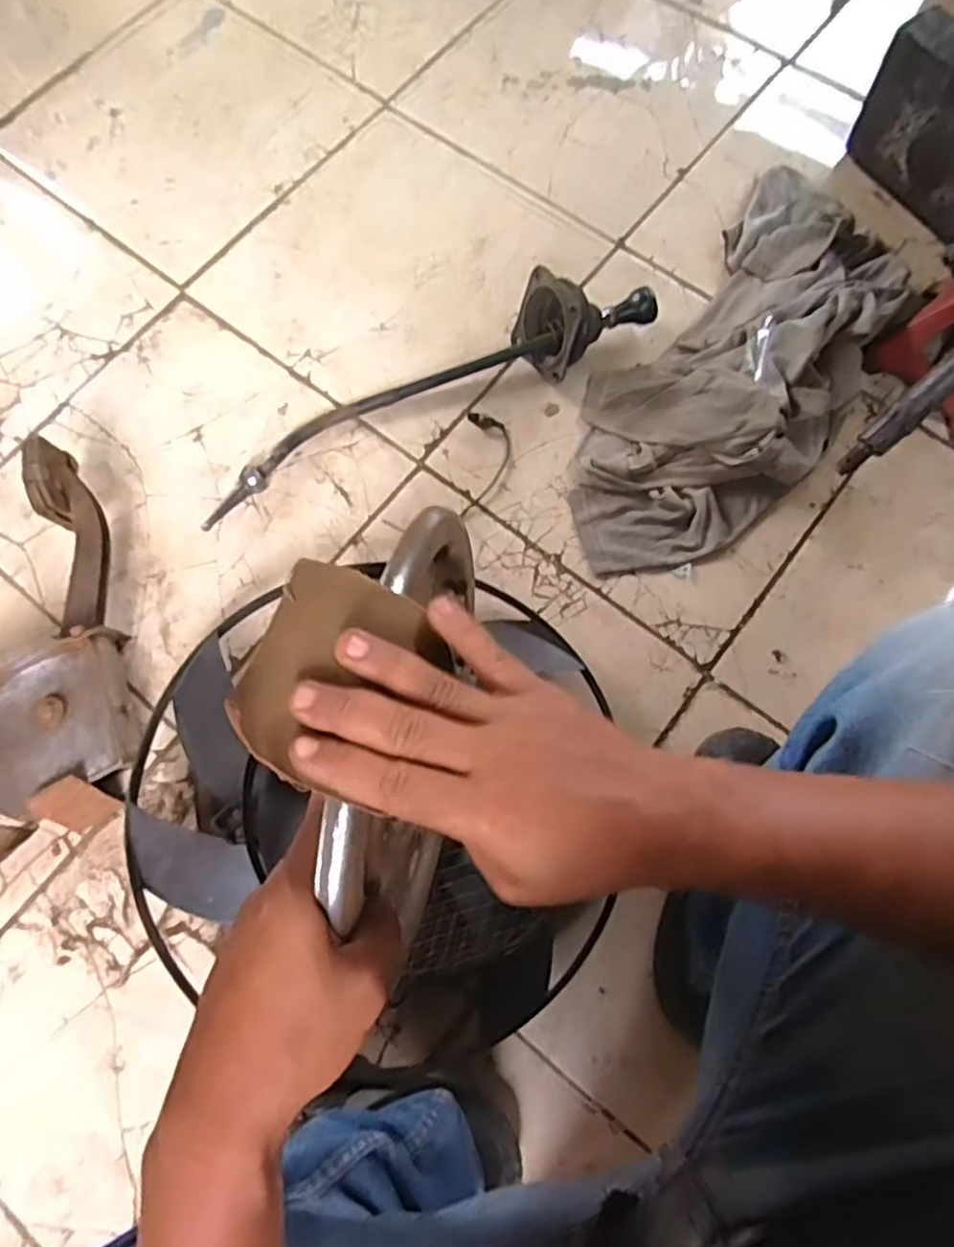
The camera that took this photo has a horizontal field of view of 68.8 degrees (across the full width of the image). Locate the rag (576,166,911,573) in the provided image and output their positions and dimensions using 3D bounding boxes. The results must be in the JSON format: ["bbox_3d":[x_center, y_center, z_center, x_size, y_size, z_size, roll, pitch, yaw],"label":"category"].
[{"bbox_3d":[0.320,-0.309,0.840,0.267,0.076,0.594,39,81,7],"label":"rag"}]

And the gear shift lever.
[{"bbox_3d":[-0.060,-0.281,0.827,0.603,0.100,0.115,-28,79,-6],"label":"gear shift lever"}]

